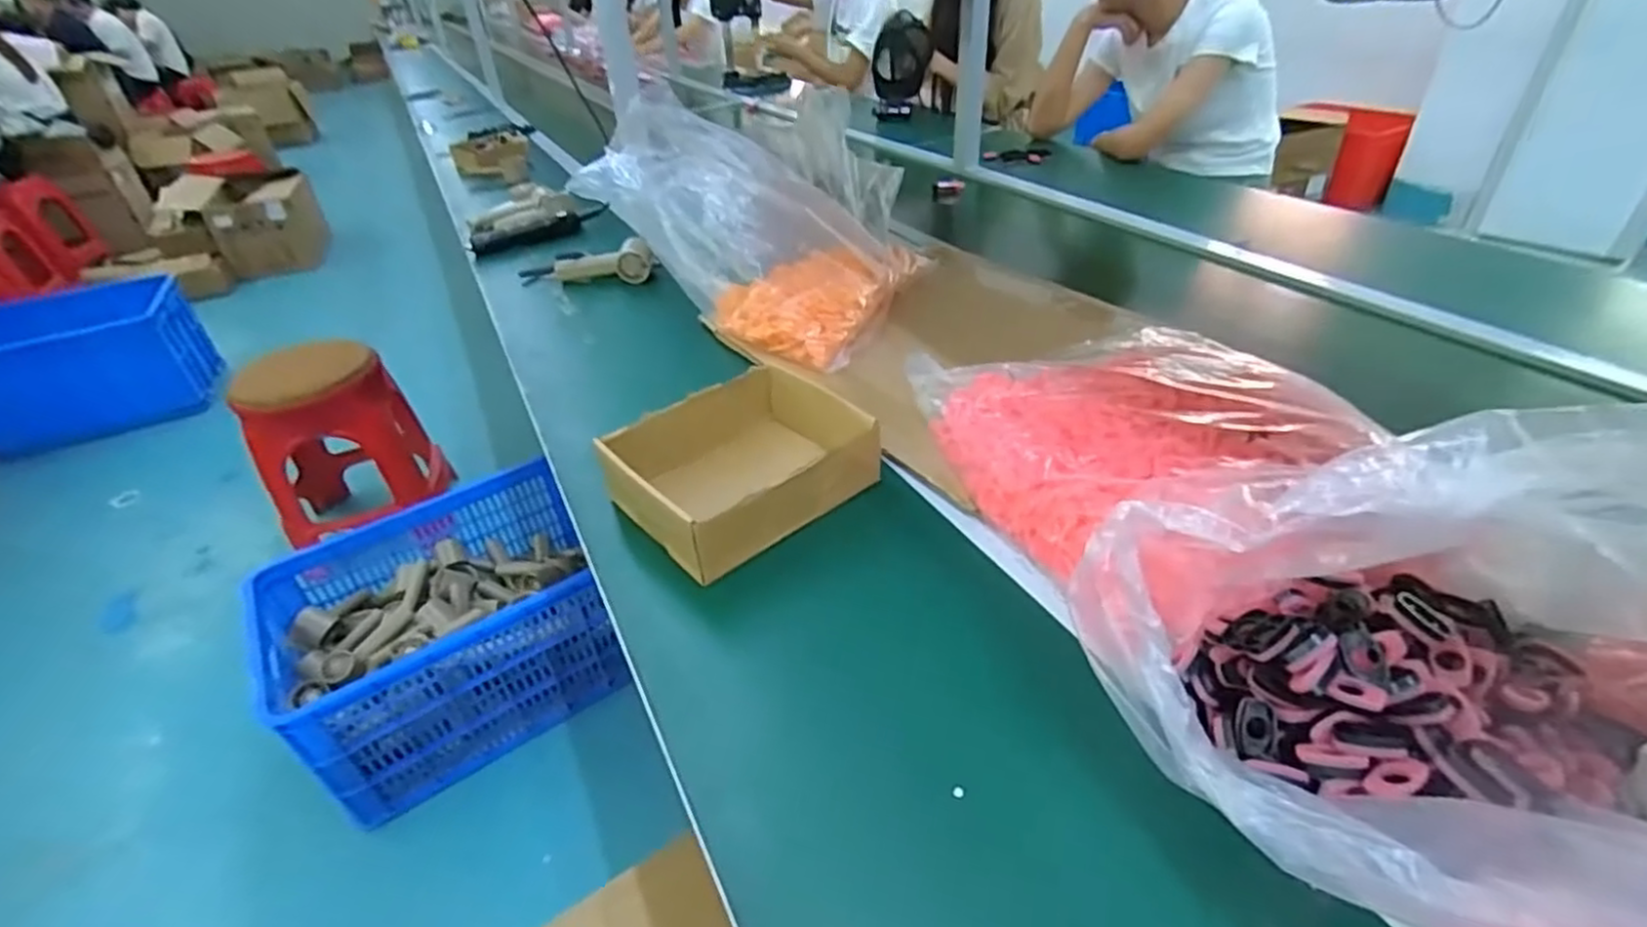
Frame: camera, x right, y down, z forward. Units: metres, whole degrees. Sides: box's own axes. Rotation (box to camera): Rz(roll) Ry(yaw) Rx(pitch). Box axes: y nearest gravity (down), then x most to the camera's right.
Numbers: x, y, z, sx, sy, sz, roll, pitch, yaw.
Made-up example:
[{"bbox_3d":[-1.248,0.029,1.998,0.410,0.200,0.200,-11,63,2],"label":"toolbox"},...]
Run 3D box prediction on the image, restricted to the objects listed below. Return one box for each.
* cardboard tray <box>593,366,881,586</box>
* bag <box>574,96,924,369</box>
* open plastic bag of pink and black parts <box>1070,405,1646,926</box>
[{"bbox_3d":[-0.079,0.005,0.688,0.208,0.079,0.186,-27,42,-29],"label":"cardboard tray"},{"bbox_3d":[-0.087,-0.315,0.951,0.347,0.248,0.301,12,39,22],"label":"bag"},{"bbox_3d":[0.320,0.093,0.364,0.352,0.222,0.283,11,38,21],"label":"open plastic bag of pink and black parts"}]

